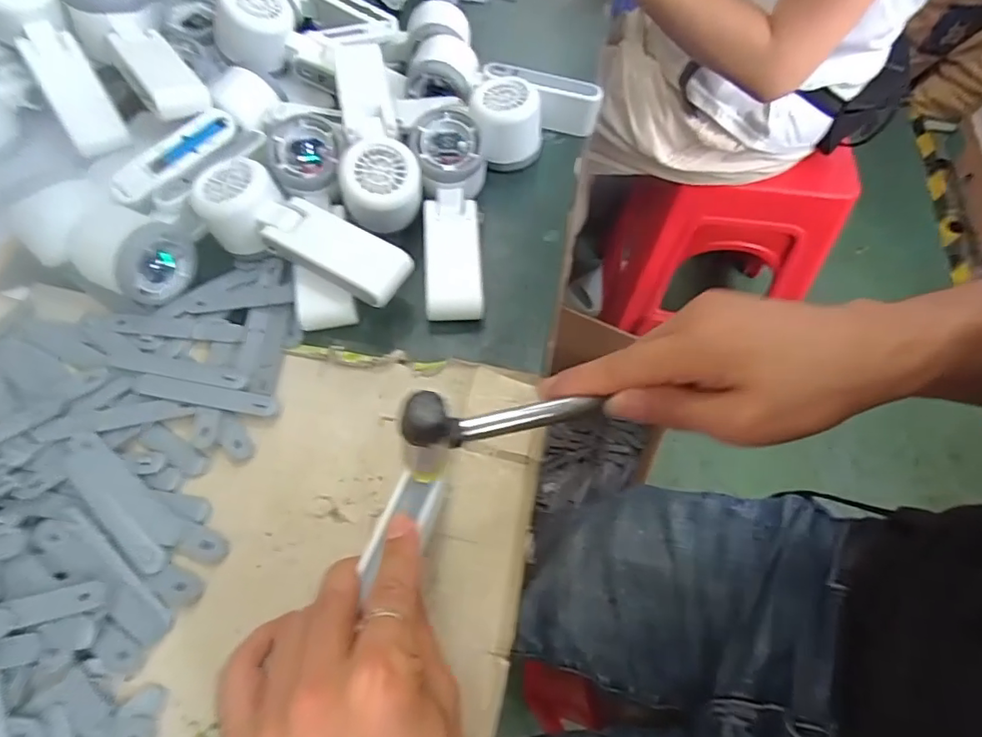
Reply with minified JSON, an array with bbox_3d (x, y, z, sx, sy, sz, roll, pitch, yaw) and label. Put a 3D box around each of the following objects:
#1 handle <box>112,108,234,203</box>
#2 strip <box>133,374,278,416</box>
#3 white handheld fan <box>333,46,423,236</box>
[{"bbox_3d":[-0.236,-0.160,0.415,0.022,0.019,0.101,33,66,18],"label":"handle"},{"bbox_3d":[-0.188,0.017,0.365,0.094,0.004,0.016,10,64,2],"label":"strip"},{"bbox_3d":[-0.094,-0.180,0.435,0.059,0.052,0.171,-12,61,-6],"label":"white handheld fan"}]

